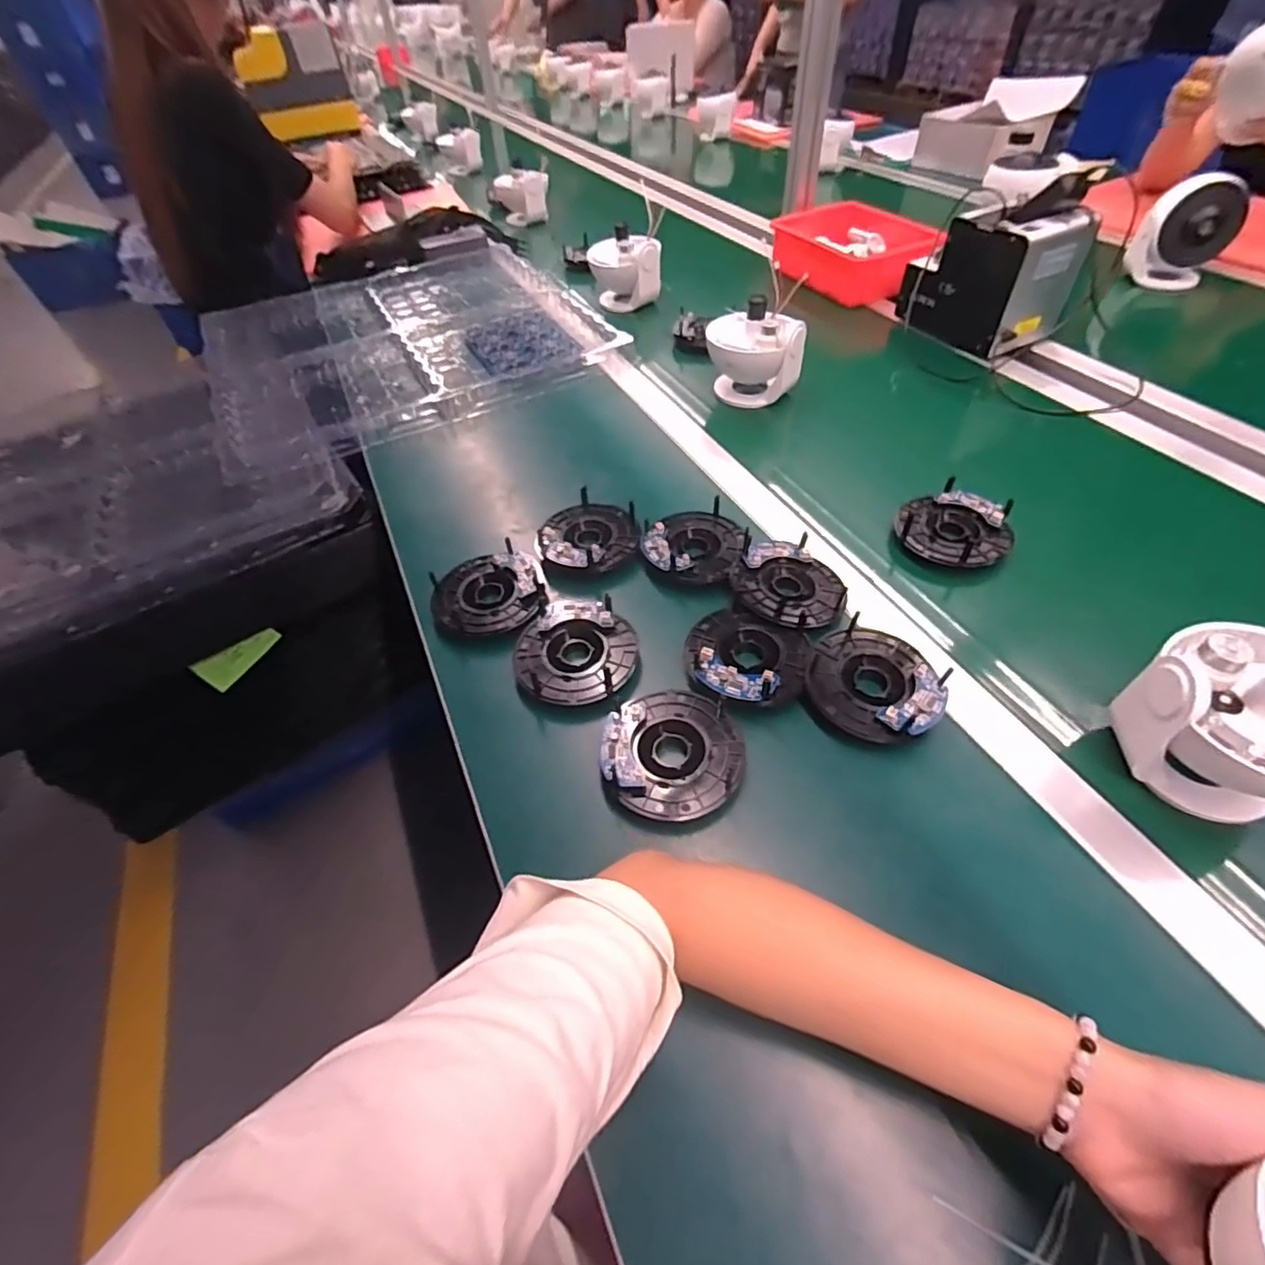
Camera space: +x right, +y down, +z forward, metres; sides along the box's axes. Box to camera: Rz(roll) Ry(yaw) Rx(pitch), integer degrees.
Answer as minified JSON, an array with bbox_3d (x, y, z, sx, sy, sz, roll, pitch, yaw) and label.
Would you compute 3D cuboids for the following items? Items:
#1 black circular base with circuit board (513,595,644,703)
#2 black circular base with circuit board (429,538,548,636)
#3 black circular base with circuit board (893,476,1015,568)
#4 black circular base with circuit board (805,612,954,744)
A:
[{"bbox_3d":[-0.046,0.019,0.494,0.100,0.035,0.095,-3,49,3],"label":"black circular base with circuit board"},{"bbox_3d":[-0.131,-0.038,0.540,0.102,0.022,0.099,-3,49,3],"label":"black circular base with circuit board"},{"bbox_3d":[0.306,-0.101,0.559,0.096,0.028,0.084,28,57,27],"label":"black circular base with circuit board"},{"bbox_3d":[0.184,0.039,0.453,0.097,0.031,0.094,-3,49,3],"label":"black circular base with circuit board"}]

